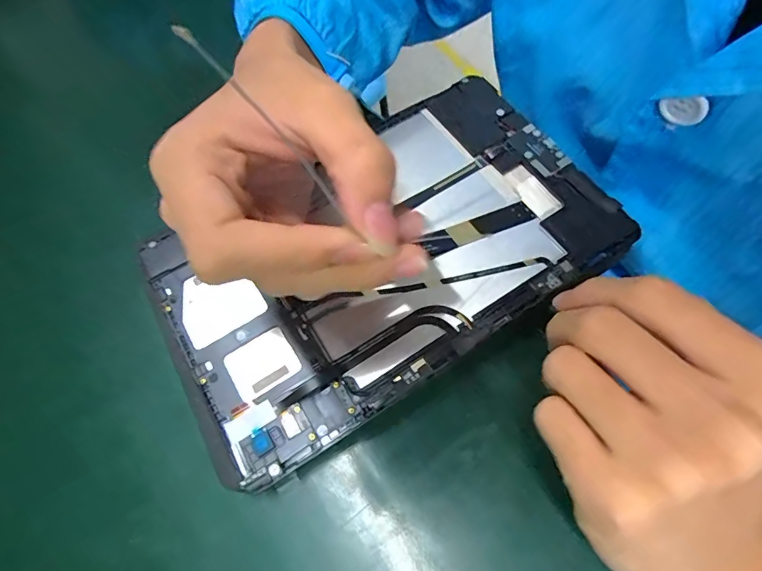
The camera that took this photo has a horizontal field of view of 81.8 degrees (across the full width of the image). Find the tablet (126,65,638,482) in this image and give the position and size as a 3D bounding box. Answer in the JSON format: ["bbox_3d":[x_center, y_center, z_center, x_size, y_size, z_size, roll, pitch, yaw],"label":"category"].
[{"bbox_3d":[0.000,-0.022,0.244,0.243,0.010,0.145,-30,66,-11],"label":"tablet"}]

